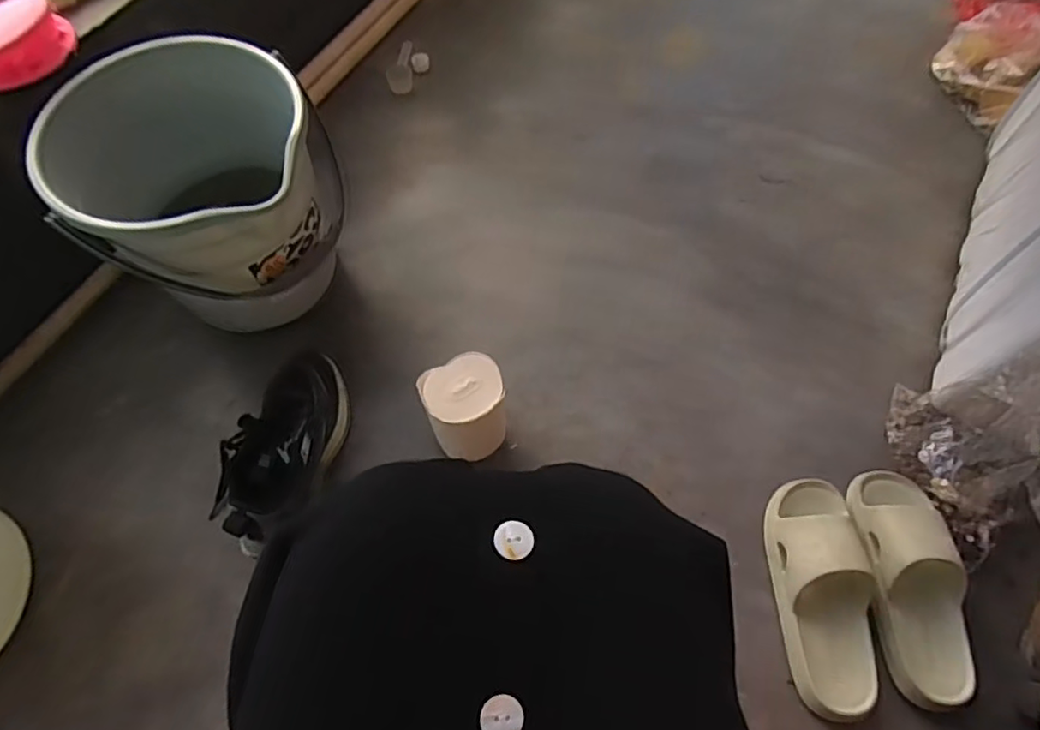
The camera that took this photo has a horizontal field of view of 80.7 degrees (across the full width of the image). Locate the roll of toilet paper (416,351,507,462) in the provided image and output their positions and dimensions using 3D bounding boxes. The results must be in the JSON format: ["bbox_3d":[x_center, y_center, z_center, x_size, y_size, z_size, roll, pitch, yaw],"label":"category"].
[{"bbox_3d":[-0.065,0.060,0.749,0.094,0.137,0.090,0,63,0],"label":"roll of toilet paper"}]

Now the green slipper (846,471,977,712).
[{"bbox_3d":[0.453,0.243,0.697,0.097,0.058,0.253,2,63,1],"label":"green slipper"}]

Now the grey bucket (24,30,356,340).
[{"bbox_3d":[-0.393,-0.217,0.809,0.296,0.287,0.269,-11,63,-5],"label":"grey bucket"}]

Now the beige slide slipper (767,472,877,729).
[{"bbox_3d":[0.351,0.252,0.692,0.103,0.061,0.257,-1,63,0],"label":"beige slide slipper"}]

